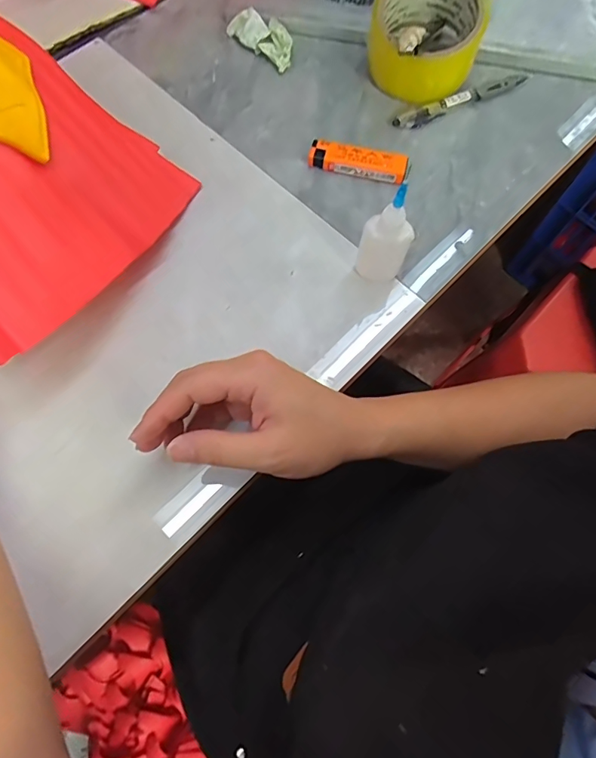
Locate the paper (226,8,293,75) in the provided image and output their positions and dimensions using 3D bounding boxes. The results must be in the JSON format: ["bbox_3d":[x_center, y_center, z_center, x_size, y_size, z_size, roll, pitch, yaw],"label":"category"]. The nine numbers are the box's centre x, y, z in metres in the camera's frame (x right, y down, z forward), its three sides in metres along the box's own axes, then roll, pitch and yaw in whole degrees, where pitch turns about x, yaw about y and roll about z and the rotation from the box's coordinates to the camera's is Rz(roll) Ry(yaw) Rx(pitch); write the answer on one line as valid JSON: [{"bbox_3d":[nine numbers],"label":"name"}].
[{"bbox_3d":[-0.028,-0.315,0.418,0.069,0.015,0.036,43,74,12],"label":"paper"}]

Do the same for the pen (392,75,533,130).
[{"bbox_3d":[0.145,-0.244,0.397,0.132,0.010,0.016,-26,74,-11],"label":"pen"}]

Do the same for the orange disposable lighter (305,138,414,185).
[{"bbox_3d":[0.049,-0.176,0.372,0.080,0.014,0.022,13,71,2],"label":"orange disposable lighter"}]

